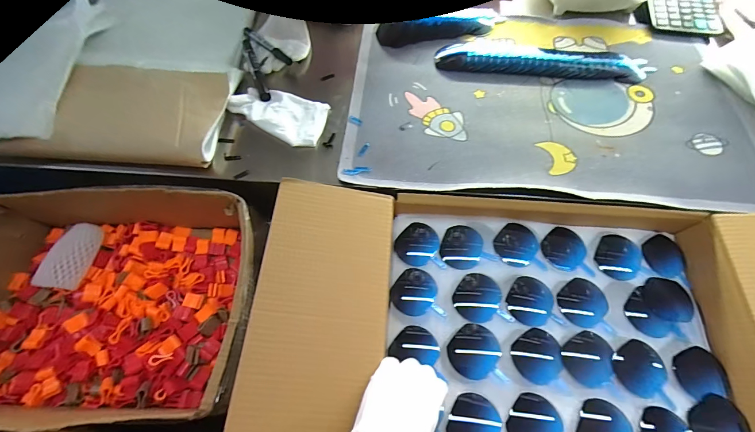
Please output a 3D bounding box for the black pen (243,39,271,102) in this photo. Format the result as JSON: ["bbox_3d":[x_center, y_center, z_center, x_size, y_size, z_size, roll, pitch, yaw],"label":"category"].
[{"bbox_3d":[-0.206,-0.251,0.552,0.015,0.015,0.154,-21,65,-8],"label":"black pen"}]

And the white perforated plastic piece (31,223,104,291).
[{"bbox_3d":[-0.473,0.058,0.513,0.060,0.032,0.102,-1,63,1],"label":"white perforated plastic piece"}]

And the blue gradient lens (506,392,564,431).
[{"bbox_3d":[0.177,0.237,0.374,0.057,0.008,0.063,28,67,15],"label":"blue gradient lens"}]

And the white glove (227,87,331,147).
[{"bbox_3d":[-0.153,-0.161,0.515,0.153,0.020,0.087,18,66,10],"label":"white glove"}]

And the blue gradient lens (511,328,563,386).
[{"bbox_3d":[0.198,0.173,0.407,0.057,0.004,0.059,-1,63,1],"label":"blue gradient lens"}]

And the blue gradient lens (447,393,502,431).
[{"bbox_3d":[0.109,0.235,0.369,0.056,0.008,0.061,-1,63,1],"label":"blue gradient lens"}]

